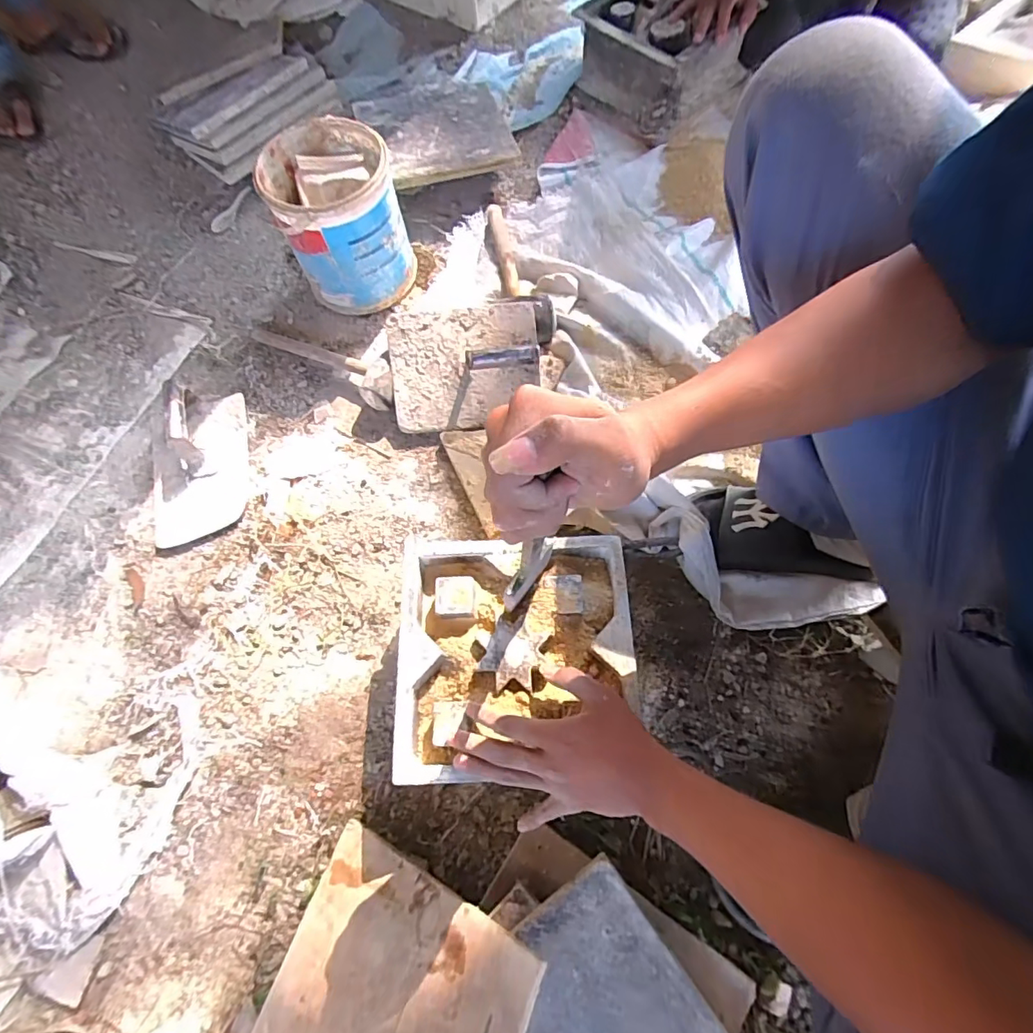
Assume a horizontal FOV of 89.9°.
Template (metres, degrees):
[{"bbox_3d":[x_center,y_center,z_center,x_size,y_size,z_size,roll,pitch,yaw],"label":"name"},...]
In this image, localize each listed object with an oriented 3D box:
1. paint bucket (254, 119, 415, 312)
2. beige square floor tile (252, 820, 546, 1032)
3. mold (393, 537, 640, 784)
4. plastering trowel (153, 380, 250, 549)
[{"bbox_3d":[-0.260,-0.441,0.781,0.167,0.191,0.169,-1,69,2],"label":"paint bucket"},{"bbox_3d":[-0.125,0.445,0.446,0.248,0.008,0.235,8,61,36],"label":"beige square floor tile"},{"bbox_3d":[-0.001,0.132,0.519,0.223,0.041,0.226,-2,69,1],"label":"mold"},{"bbox_3d":[-0.459,-0.086,0.727,0.146,0.071,0.235,-17,70,-4],"label":"plastering trowel"}]

